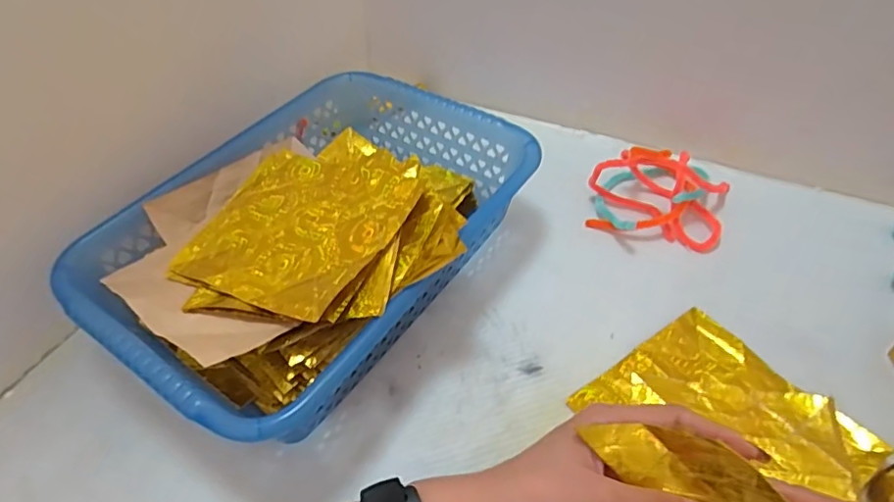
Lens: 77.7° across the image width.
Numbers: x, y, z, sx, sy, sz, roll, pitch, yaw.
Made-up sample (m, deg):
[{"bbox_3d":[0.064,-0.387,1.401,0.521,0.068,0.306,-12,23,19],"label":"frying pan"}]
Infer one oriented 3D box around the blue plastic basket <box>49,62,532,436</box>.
[{"bbox_3d":[-0.098,-0.014,0.449,0.232,0.094,0.326,26,55,24],"label":"blue plastic basket"}]

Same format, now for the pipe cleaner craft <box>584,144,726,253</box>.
[{"bbox_3d":[0.194,-0.061,0.494,0.126,0.072,0.101,4,49,7],"label":"pipe cleaner craft"}]

